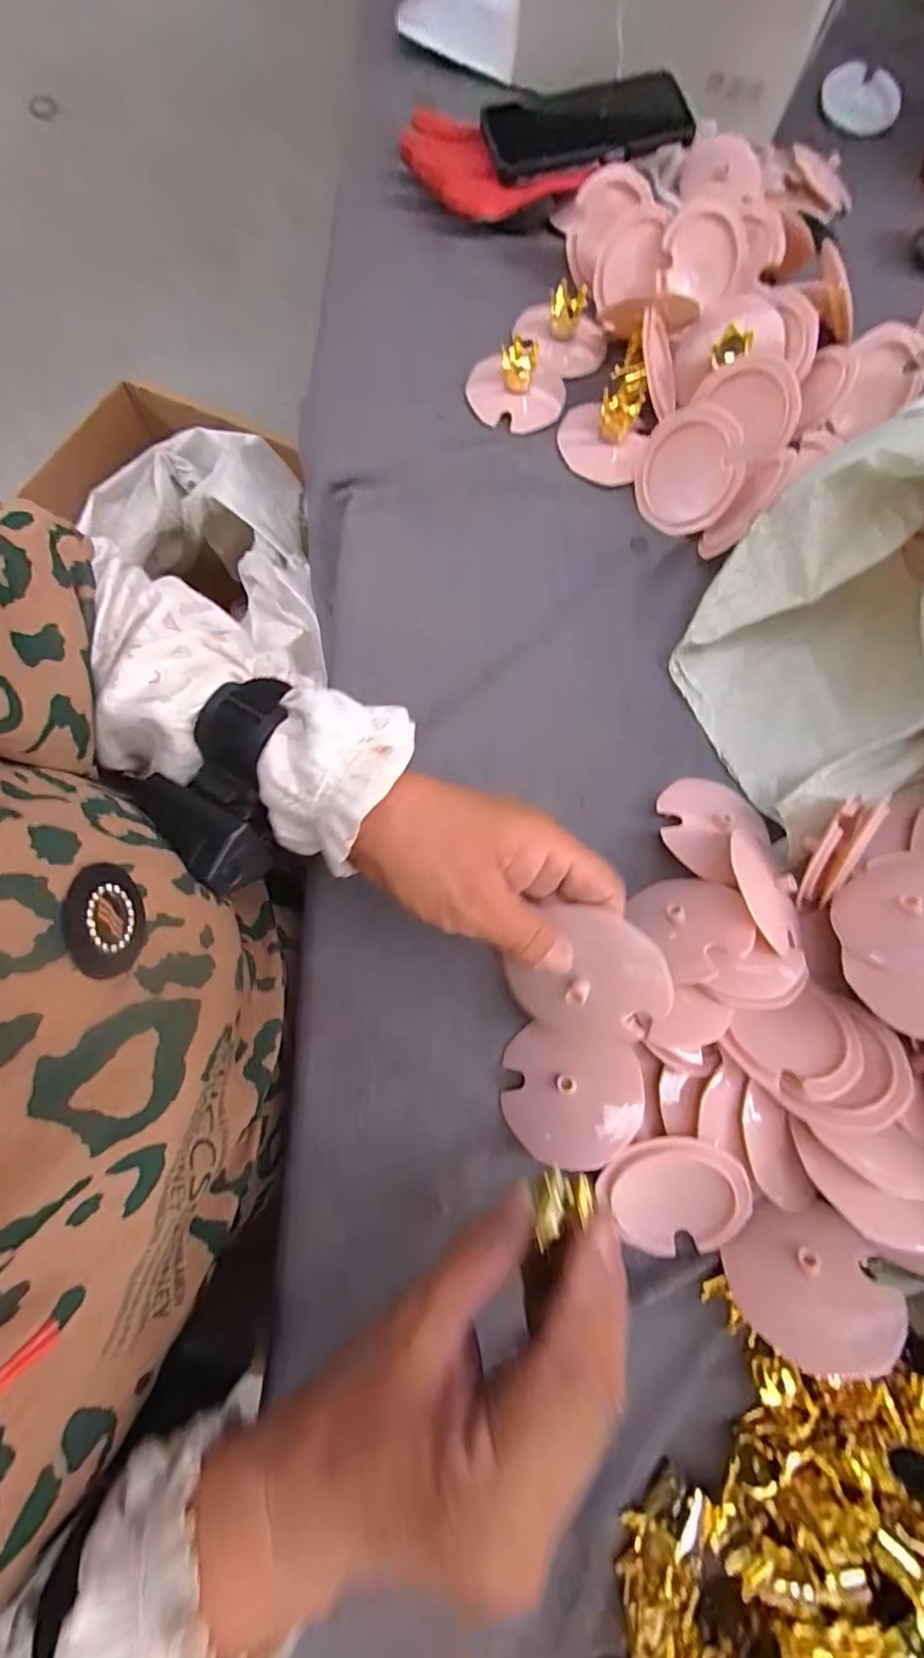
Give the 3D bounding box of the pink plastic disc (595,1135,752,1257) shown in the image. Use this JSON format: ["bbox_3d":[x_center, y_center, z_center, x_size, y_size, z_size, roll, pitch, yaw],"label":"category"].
[{"bbox_3d":[0.113,0.195,0.293,0.074,0.009,0.074,3,111,7],"label":"pink plastic disc"}]

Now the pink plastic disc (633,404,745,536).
[{"bbox_3d":[0.166,-0.262,0.406,0.072,0.013,0.077,17,122,29],"label":"pink plastic disc"}]

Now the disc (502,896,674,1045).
[{"bbox_3d":[0.056,0.070,0.250,0.067,0.012,0.070,9,111,24],"label":"disc"}]

